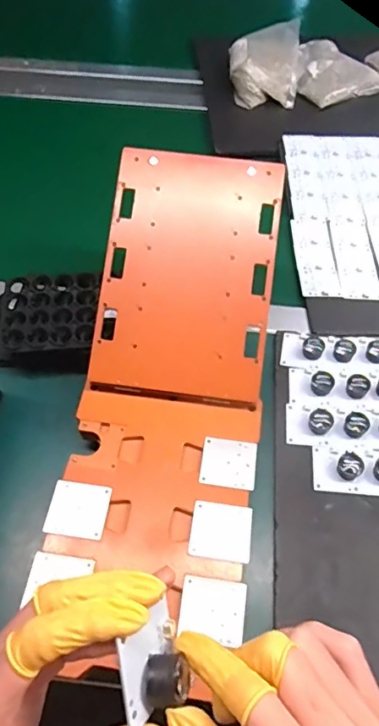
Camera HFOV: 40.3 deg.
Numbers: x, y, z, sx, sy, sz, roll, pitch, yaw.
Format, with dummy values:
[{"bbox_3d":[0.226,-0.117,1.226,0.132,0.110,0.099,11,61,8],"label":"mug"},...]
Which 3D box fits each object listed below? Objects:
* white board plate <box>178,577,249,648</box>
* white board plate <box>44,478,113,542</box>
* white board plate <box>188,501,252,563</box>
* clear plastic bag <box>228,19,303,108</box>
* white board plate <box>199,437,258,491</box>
[{"bbox_3d":[0.018,0.185,0.390,0.048,0.004,0.042,8,49,4],"label":"white board plate"},{"bbox_3d":[-0.092,0.121,0.430,0.048,0.004,0.045,7,56,3],"label":"white board plate"},{"bbox_3d":[0.026,0.137,0.421,0.048,0.004,0.044,8,57,4],"label":"white board plate"},{"bbox_3d":[0.125,-0.491,0.848,0.119,0.052,0.172,4,56,1],"label":"clear plastic bag"},{"bbox_3d":[0.035,0.088,0.457,0.047,0.004,0.044,8,58,4],"label":"white board plate"}]

